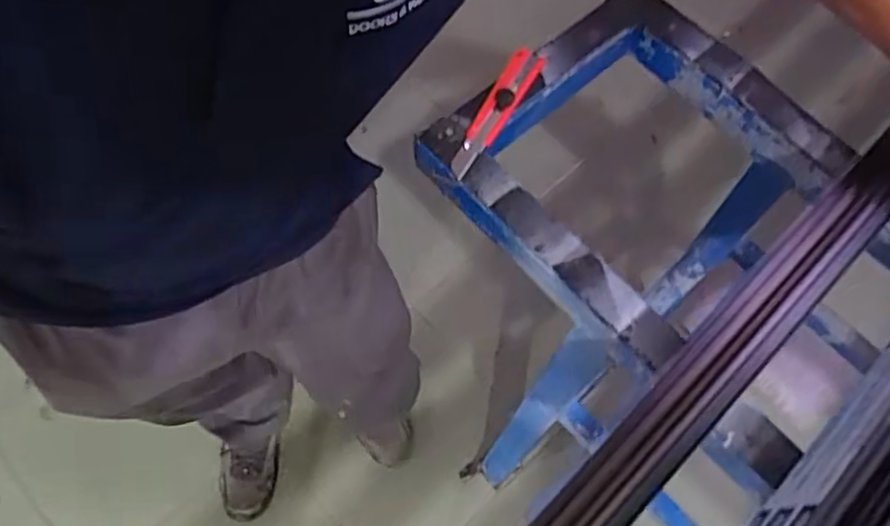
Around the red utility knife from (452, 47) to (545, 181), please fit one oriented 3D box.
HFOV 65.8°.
[{"bbox_3d":[0.055,-0.165,0.741,0.031,0.022,0.169,29,69,10],"label":"red utility knife"}]

